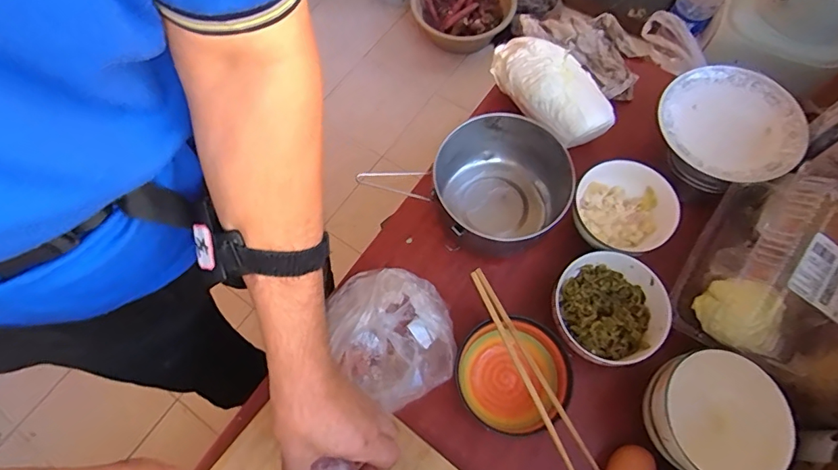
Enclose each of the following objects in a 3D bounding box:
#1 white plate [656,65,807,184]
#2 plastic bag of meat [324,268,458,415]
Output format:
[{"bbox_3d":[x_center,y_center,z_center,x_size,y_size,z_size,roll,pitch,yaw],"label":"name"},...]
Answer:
[{"bbox_3d":[0.384,-0.134,0.588,0.163,0.026,0.152,-1,67,2],"label":"white plate"},{"bbox_3d":[-0.027,0.111,0.528,0.125,0.104,0.140,-8,67,-1],"label":"plastic bag of meat"}]

